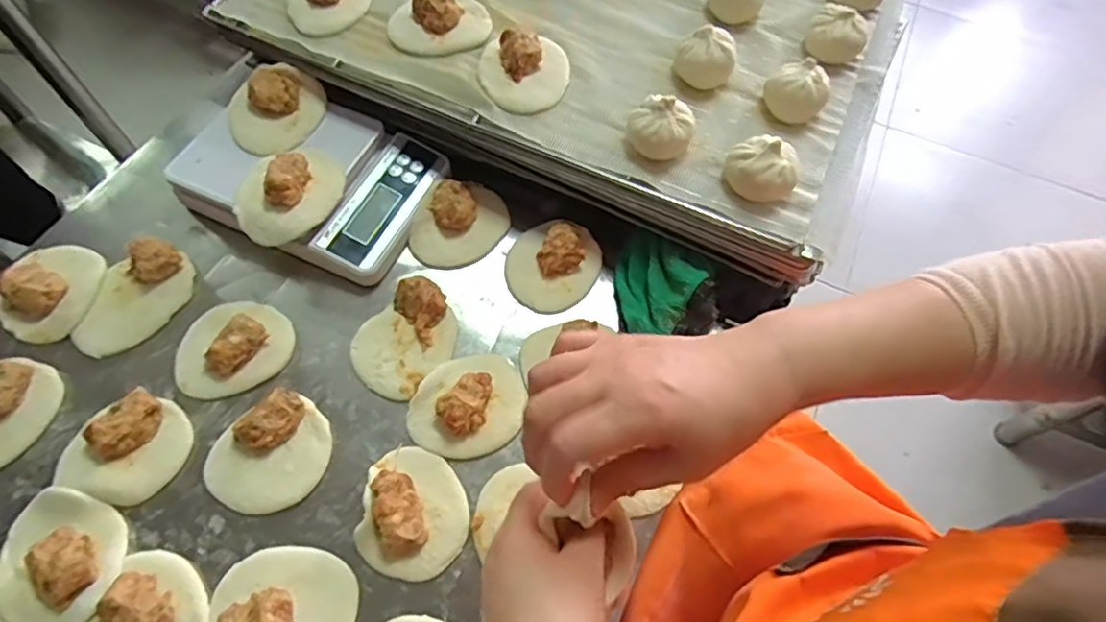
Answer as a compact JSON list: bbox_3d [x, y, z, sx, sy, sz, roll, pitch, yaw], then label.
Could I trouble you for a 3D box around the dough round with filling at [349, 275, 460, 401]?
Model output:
[{"bbox_3d":[-0.126,0.021,0.512,0.073,0.028,0.093,37,66,15],"label":"dough round with filling"}]

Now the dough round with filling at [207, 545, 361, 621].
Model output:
[{"bbox_3d":[-0.186,0.203,0.413,0.095,0.029,0.080,7,61,0],"label":"dough round with filling"}]

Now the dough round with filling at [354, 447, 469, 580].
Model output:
[{"bbox_3d":[-0.101,0.145,0.448,0.076,0.027,0.090,8,61,1],"label":"dough round with filling"}]

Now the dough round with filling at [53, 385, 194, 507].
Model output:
[{"bbox_3d":[-0.321,0.105,0.458,0.071,0.028,0.083,36,65,15],"label":"dough round with filling"}]

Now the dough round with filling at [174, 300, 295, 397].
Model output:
[{"bbox_3d":[-0.267,0.025,0.502,0.089,0.031,0.080,-5,62,-6],"label":"dough round with filling"}]

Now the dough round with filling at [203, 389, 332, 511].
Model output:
[{"bbox_3d":[-0.215,0.110,0.462,0.091,0.030,0.075,-37,70,-20],"label":"dough round with filling"}]

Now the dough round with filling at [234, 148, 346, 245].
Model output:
[{"bbox_3d":[-0.233,-0.110,0.532,0.096,0.039,0.076,-29,67,-17],"label":"dough round with filling"}]

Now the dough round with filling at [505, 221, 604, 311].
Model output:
[{"bbox_3d":[-0.001,-0.045,0.555,0.083,0.023,0.086,1,61,-3],"label":"dough round with filling"}]

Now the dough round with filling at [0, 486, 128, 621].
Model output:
[{"bbox_3d":[-0.345,0.170,0.418,0.086,0.034,0.089,1,61,-3],"label":"dough round with filling"}]

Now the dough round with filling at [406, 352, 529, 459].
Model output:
[{"bbox_3d":[-0.070,0.072,0.487,0.095,0.027,0.082,-19,64,-13],"label":"dough round with filling"}]

